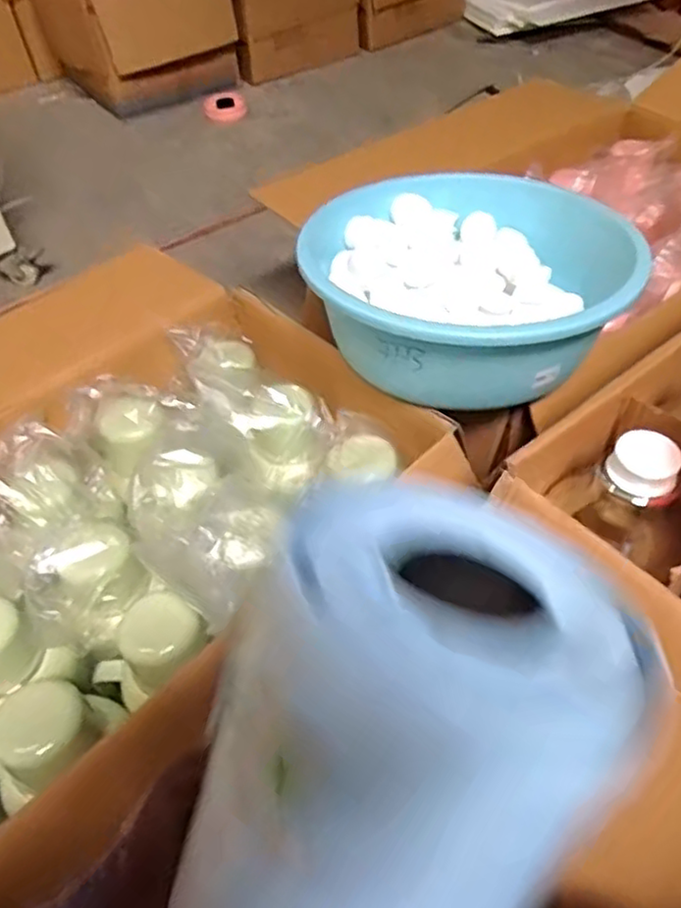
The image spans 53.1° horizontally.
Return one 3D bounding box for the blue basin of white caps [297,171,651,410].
[{"bbox_3d":[0.141,-0.203,0.770,0.342,0.107,0.321,-3,48,4],"label":"blue basin of white caps"}]

